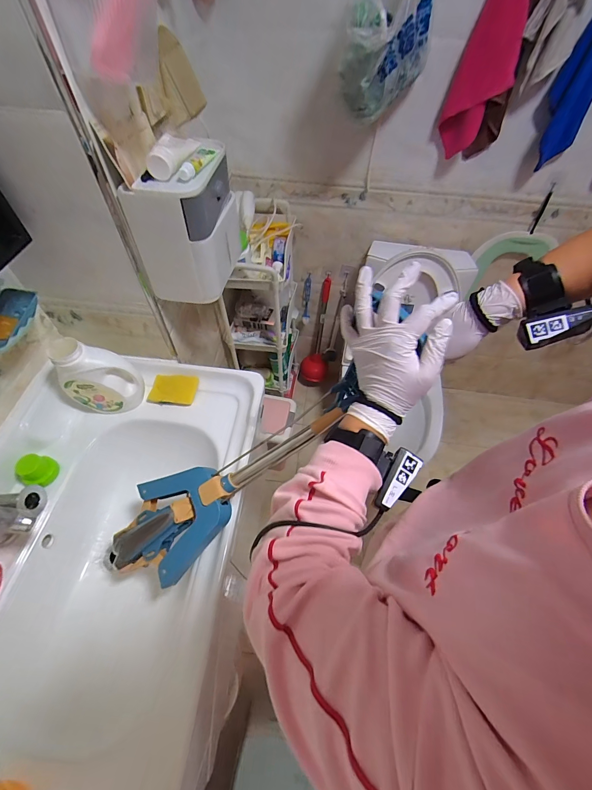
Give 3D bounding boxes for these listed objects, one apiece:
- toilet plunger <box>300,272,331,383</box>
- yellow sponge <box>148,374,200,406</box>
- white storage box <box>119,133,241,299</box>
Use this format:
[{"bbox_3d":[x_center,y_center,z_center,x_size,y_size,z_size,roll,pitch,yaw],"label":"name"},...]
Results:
[{"bbox_3d":[0.098,-0.259,1.473,0.118,0.553,0.090,-30,61,-21],"label":"toilet plunger"},{"bbox_3d":[-0.288,-0.012,0.772,0.110,0.024,0.072,4,82,-4],"label":"yellow sponge"},{"bbox_3d":[-0.197,-0.331,0.609,0.124,0.225,0.199,8,55,3],"label":"white storage box"}]

